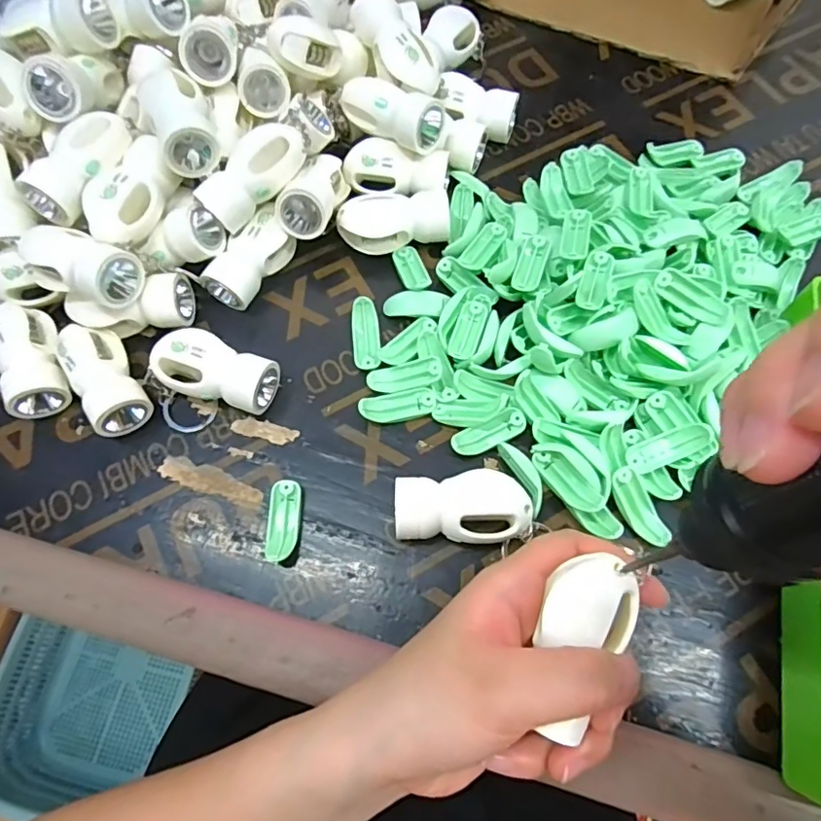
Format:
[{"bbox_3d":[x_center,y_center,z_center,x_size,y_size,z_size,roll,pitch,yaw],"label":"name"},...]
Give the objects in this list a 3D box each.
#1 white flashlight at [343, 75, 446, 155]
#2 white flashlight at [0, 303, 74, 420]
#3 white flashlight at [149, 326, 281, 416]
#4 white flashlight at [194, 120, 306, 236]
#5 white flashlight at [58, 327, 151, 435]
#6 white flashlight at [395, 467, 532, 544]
[{"bbox_3d":[-0.011,-0.178,0.328,0.063,0.030,0.029,31,72,12],"label":"white flashlight"},{"bbox_3d":[-0.208,-0.028,0.299,0.029,0.027,0.060,-25,71,-9],"label":"white flashlight"},{"bbox_3d":[-0.107,-0.022,0.295,0.067,0.024,0.034,21,80,-2],"label":"white flashlight"},{"bbox_3d":[-0.088,-0.132,0.305,0.063,0.021,0.028,-45,74,2],"label":"white flashlight"},{"bbox_3d":[-0.165,-0.019,0.292,0.029,0.023,0.062,-29,83,-10],"label":"white flashlight"},{"bbox_3d":[0.025,0.048,0.271,0.064,0.029,0.034,0,69,1],"label":"white flashlight"}]

